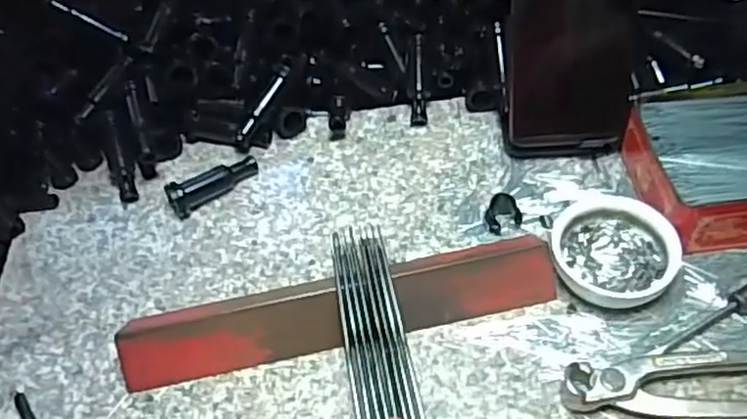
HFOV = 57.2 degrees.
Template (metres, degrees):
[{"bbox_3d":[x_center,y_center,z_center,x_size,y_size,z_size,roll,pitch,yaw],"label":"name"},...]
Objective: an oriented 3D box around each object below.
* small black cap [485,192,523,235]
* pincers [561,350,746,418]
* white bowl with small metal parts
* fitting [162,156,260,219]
[{"bbox_3d":[0.084,0.003,0.446,0.023,0.028,0.017,-24,53,-12],"label":"small black cap"},{"bbox_3d":[0.204,0.094,0.364,0.198,0.016,0.040,-3,51,5],"label":"pincers"},{"bbox_3d":[0.144,0.025,0.412,0.071,0.020,0.067,-4,51,4],"label":"white bowl with small metal parts"},{"bbox_3d":[-0.114,-0.021,0.487,0.066,0.019,0.018,-34,55,-19],"label":"fitting"}]

